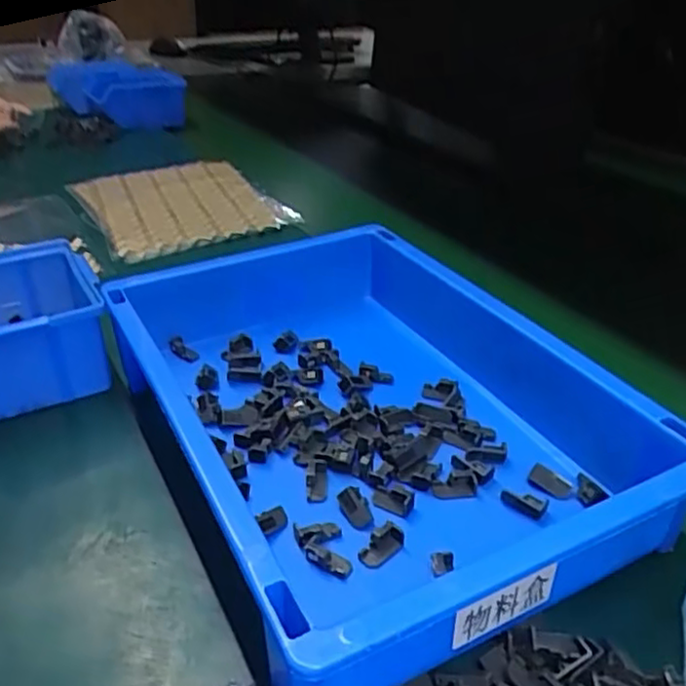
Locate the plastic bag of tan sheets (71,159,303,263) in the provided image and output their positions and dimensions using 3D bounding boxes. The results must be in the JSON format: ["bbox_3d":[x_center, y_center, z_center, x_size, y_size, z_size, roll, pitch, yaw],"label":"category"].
[{"bbox_3d":[-0.174,-0.154,0.728,0.188,0.013,0.224,-15,37,-26],"label":"plastic bag of tan sheets"}]

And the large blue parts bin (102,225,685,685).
[{"bbox_3d":[0.007,0.030,0.381,0.210,0.069,0.306,-15,37,-25],"label":"large blue parts bin"}]

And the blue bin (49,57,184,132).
[{"bbox_3d":[-0.332,-0.372,1.013,0.112,0.067,0.258,-25,42,-36],"label":"blue bin"}]

